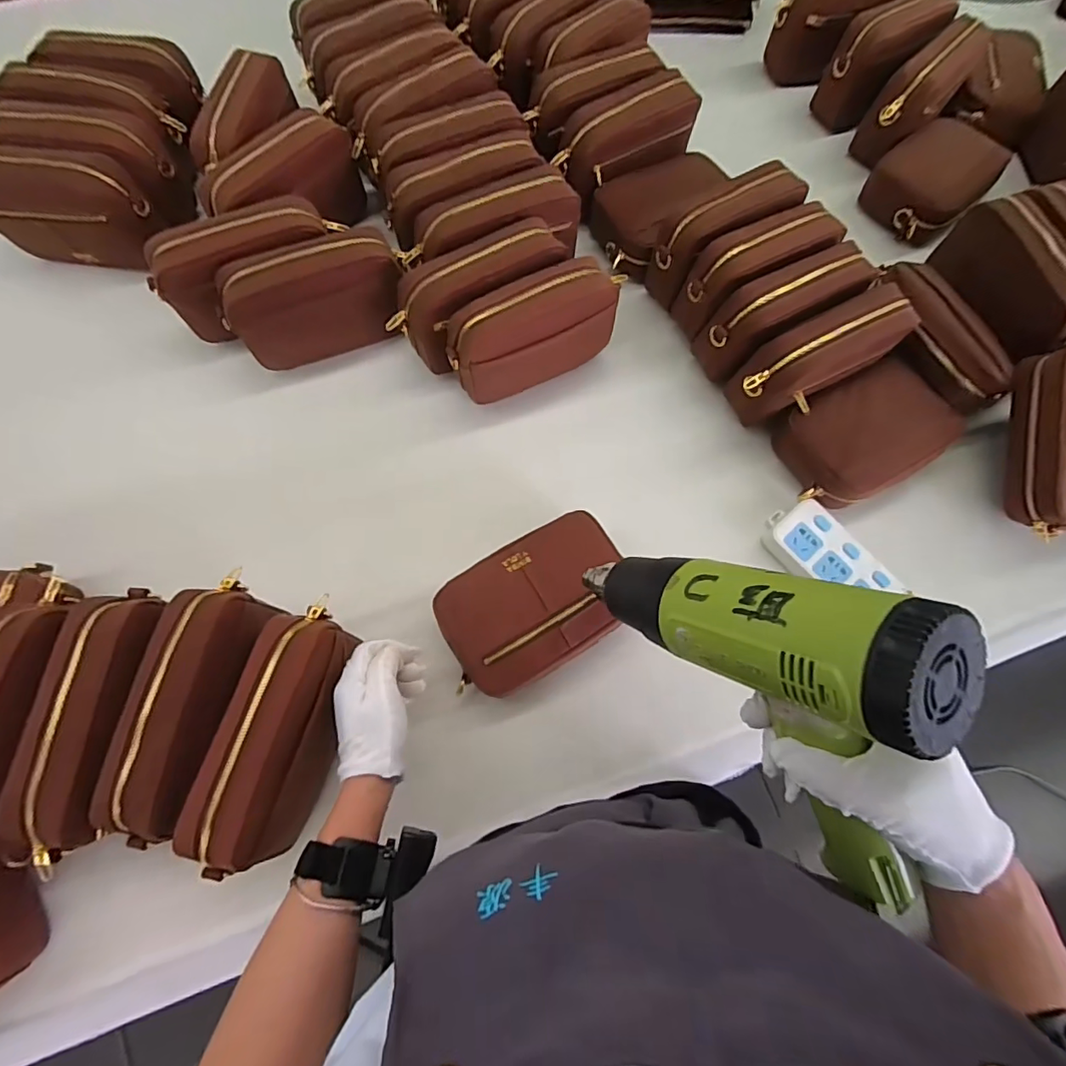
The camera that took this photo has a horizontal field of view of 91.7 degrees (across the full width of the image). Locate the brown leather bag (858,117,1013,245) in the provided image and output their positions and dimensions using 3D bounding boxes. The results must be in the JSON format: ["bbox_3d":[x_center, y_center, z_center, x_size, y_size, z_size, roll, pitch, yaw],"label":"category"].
[{"bbox_3d":[0.557,-0.495,0.726,0.154,0.077,0.133,-40,77,-14],"label":"brown leather bag"}]

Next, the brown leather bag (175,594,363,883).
[{"bbox_3d":[-0.208,0.167,0.444,0.069,0.103,0.194,13,71,2],"label":"brown leather bag"}]

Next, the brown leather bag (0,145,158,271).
[{"bbox_3d":[-0.564,-0.391,0.632,0.200,0.123,0.067,8,71,0],"label":"brown leather bag"}]

